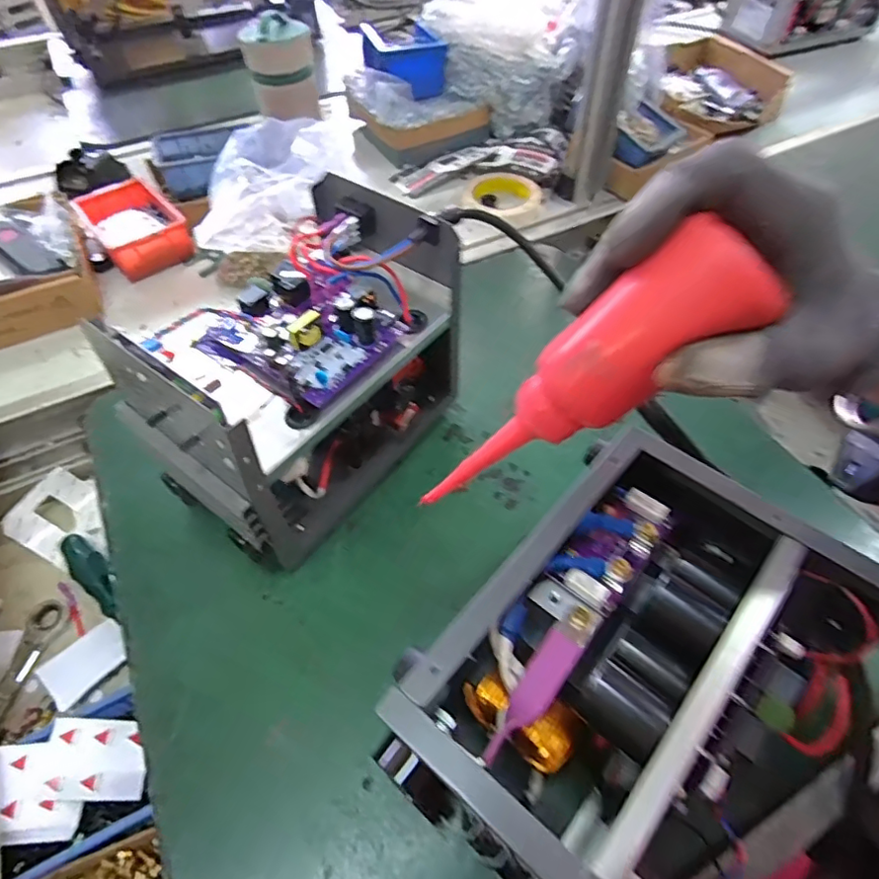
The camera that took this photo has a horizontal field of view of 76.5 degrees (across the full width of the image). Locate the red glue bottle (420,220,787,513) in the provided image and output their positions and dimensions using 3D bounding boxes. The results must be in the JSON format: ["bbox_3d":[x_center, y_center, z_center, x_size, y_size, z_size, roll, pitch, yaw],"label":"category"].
[{"bbox_3d":[0.053,-0.020,0.226,0.033,0.154,0.035,20,45,-35],"label":"red glue bottle"}]

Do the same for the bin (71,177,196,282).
[{"bbox_3d":[-0.385,-0.267,0.715,0.100,0.051,0.152,-34,60,-22],"label":"bin"}]

